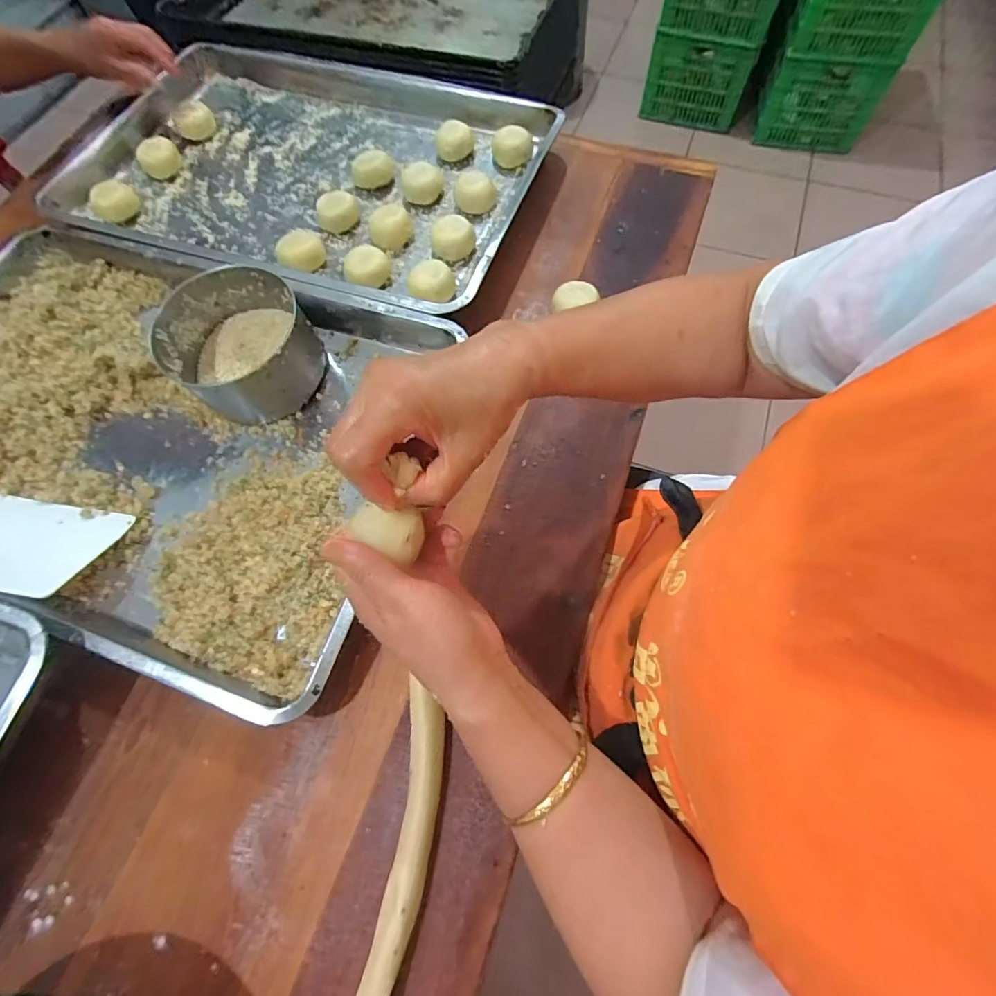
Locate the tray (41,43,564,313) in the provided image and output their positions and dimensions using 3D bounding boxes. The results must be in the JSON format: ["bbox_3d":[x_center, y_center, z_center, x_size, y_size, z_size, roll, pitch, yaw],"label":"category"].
[{"bbox_3d":[-0.247,-0.430,0.629,0.576,0.044,0.395,18,69,9],"label":"tray"}]

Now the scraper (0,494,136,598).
[{"bbox_3d":[-0.426,0.040,0.431,0.142,0.006,0.092,10,47,-3],"label":"scraper"}]

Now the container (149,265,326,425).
[{"bbox_3d":[-0.259,-0.152,0.496,0.136,0.086,0.133,-1,68,1],"label":"container"}]

